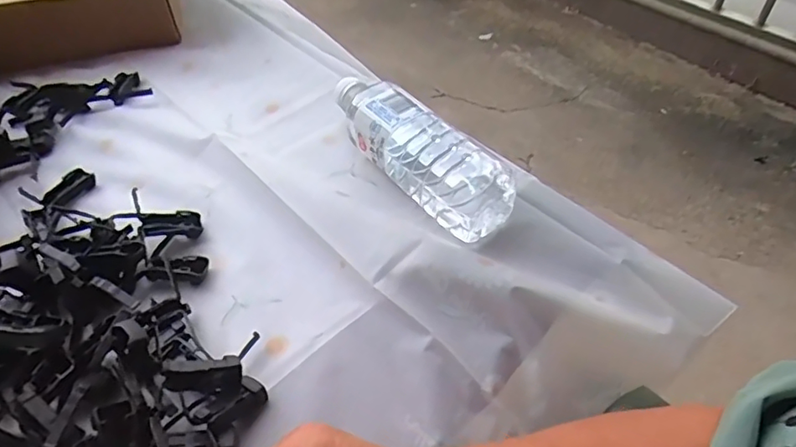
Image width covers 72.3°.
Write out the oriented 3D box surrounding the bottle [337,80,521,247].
[{"bbox_3d":[0.011,-0.072,0.480,0.062,0.057,0.215,-31,55,-24],"label":"bottle"}]

